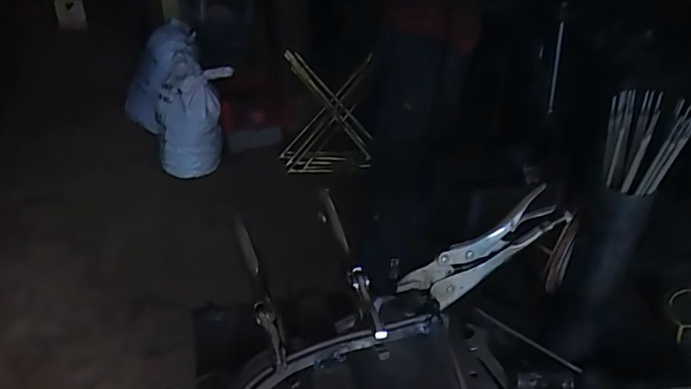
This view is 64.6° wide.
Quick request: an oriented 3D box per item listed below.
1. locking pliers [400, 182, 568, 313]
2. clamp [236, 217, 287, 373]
[{"bbox_3d":[0.127,0.050,0.490,0.172,0.041,0.022,-28,40,-16],"label":"locking pliers"},{"bbox_3d":[-0.071,0.081,0.453,0.017,0.028,0.142,-9,48,-17],"label":"clamp"}]

